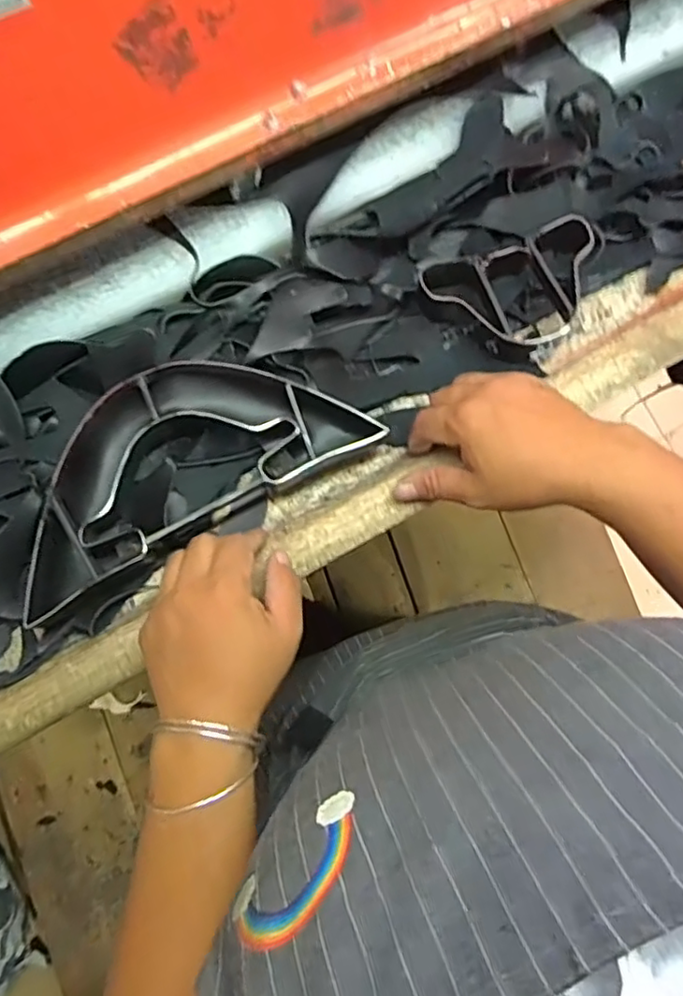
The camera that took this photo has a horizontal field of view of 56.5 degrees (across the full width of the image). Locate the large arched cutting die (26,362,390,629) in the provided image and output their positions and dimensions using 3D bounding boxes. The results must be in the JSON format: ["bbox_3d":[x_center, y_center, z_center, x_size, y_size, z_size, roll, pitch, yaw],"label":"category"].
[{"bbox_3d":[-0.114,-0.032,0.442,0.250,0.032,0.117,-30,82,-6],"label":"large arched cutting die"}]

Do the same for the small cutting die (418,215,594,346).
[{"bbox_3d":[0.138,-0.154,0.480,0.130,0.033,0.087,-17,81,-4],"label":"small cutting die"}]

